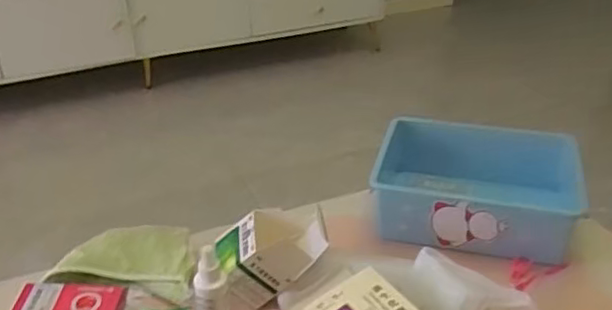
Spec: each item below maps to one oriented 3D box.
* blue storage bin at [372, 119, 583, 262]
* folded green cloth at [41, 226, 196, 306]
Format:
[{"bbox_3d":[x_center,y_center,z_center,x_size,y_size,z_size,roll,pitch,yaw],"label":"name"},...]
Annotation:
[{"bbox_3d":[0.264,0.057,1.033,0.290,0.114,0.232,7,31,12],"label":"blue storage bin"},{"bbox_3d":[-0.247,0.149,0.918,0.197,0.053,0.116,6,31,11],"label":"folded green cloth"}]

